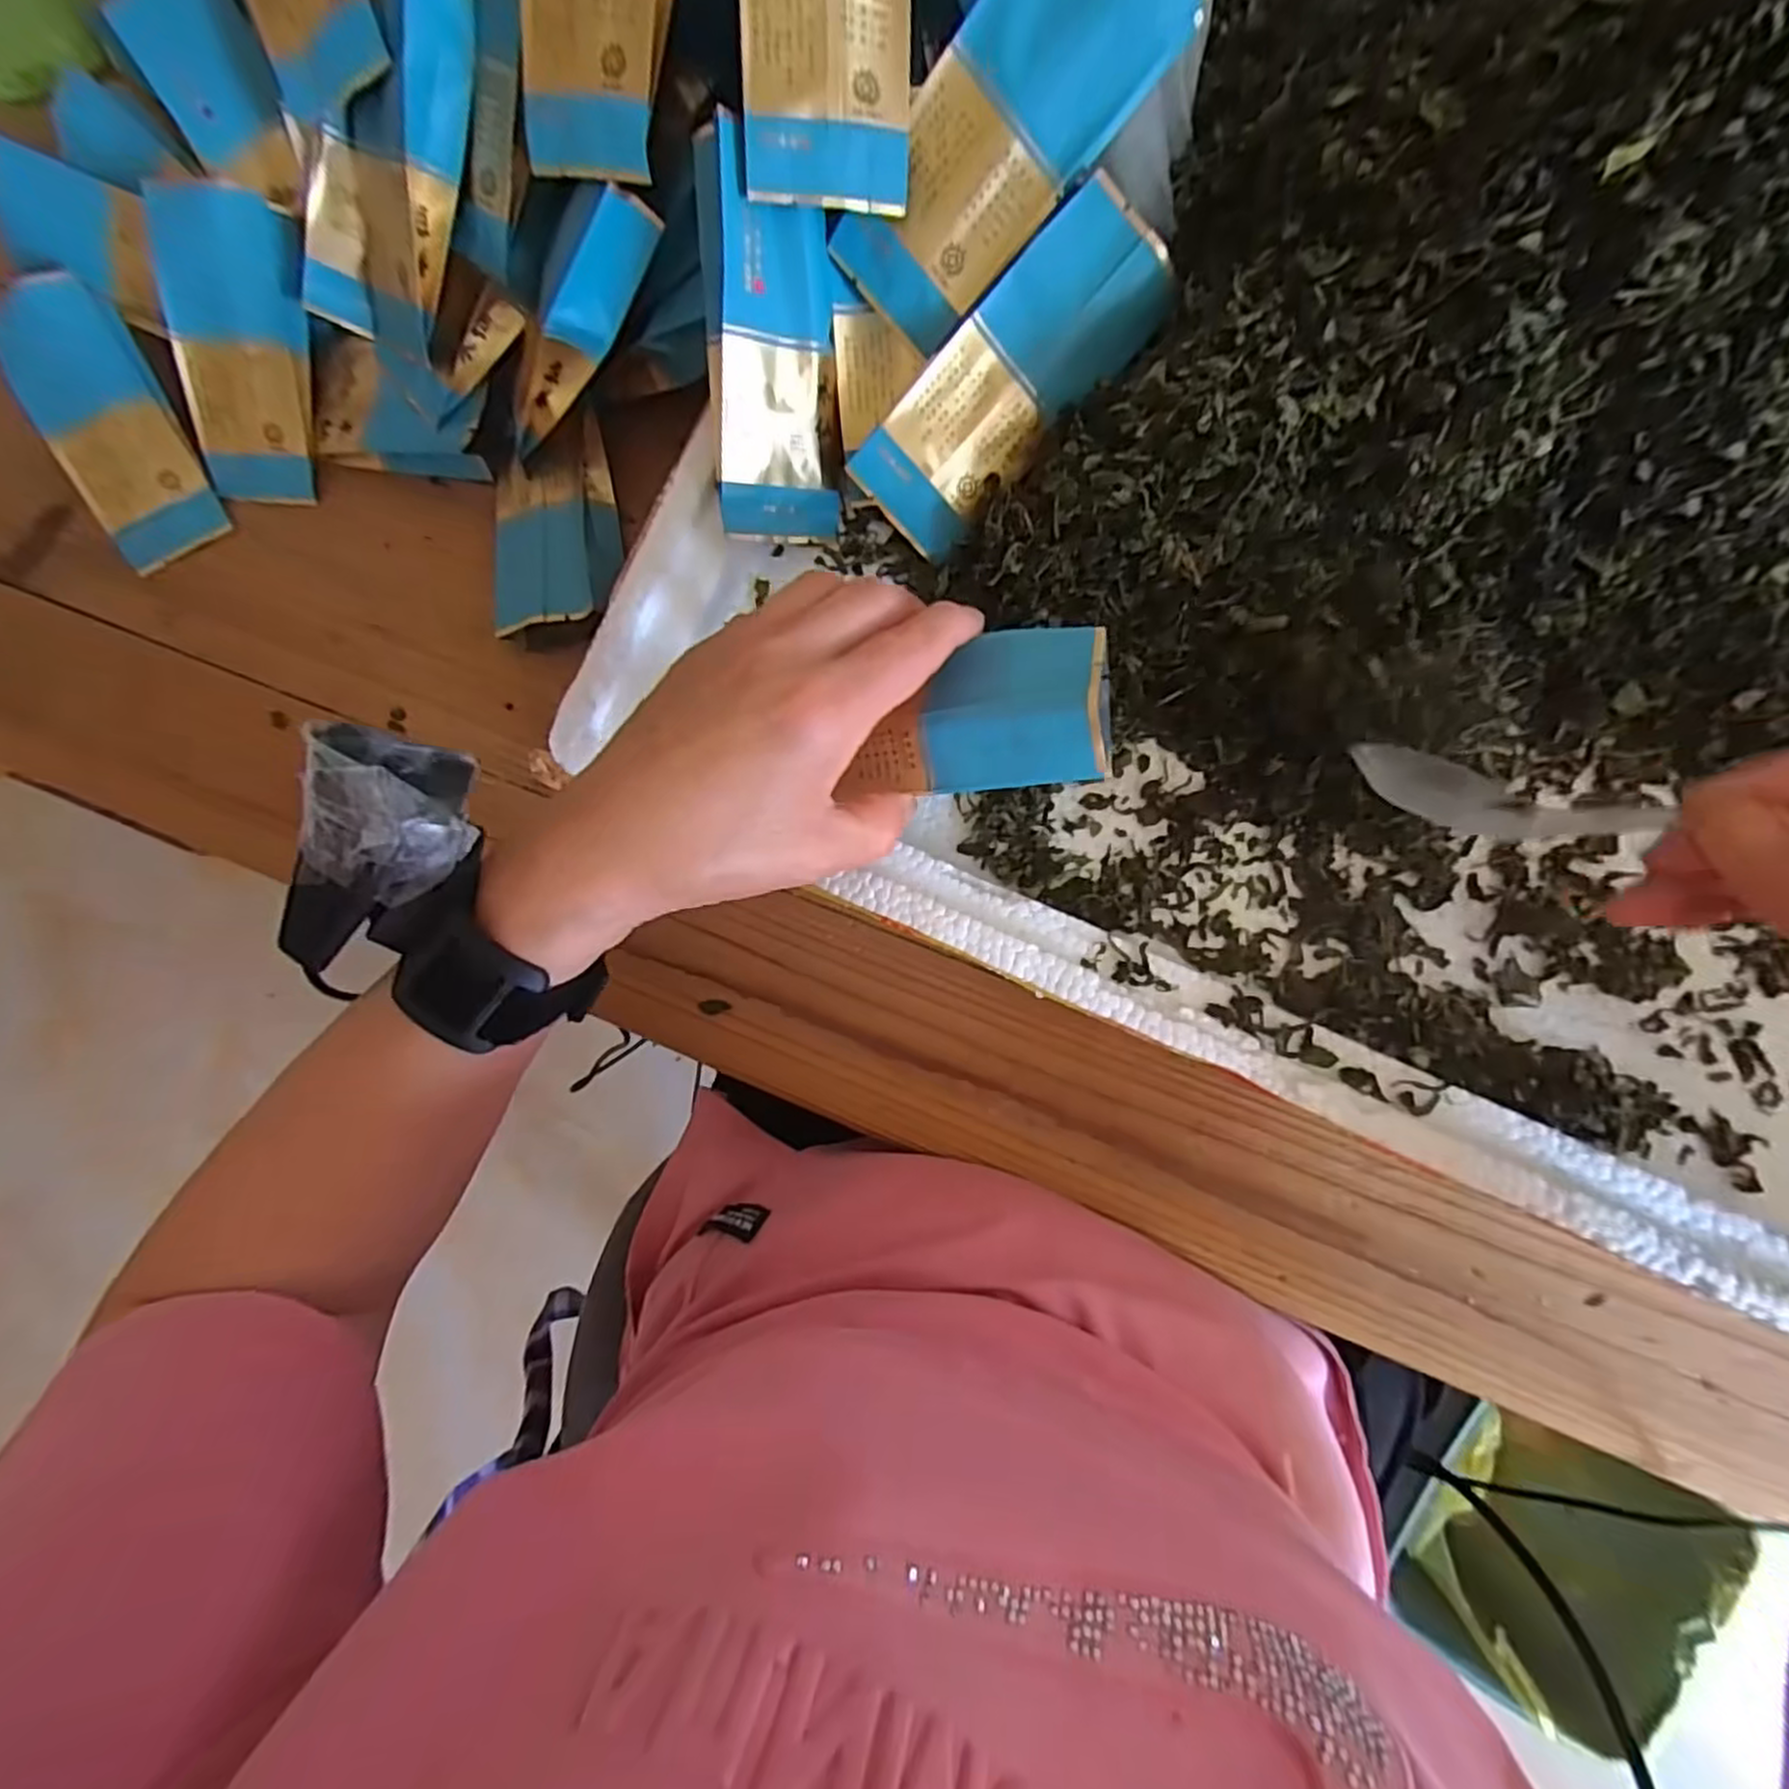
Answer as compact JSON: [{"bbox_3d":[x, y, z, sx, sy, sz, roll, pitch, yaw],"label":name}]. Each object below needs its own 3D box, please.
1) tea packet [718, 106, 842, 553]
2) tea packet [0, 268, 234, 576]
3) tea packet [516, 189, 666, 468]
[{"bbox_3d":[-0.042,-0.203,0.292,0.051,0.008,0.121,-11,123,-29],"label":"tea packet"},{"bbox_3d":[-0.392,-0.236,0.376,0.054,0.008,0.135,-28,99,-9],"label":"tea packet"},{"bbox_3d":[-0.137,-0.232,0.317,0.120,0.023,0.015,-30,83,40],"label":"tea packet"}]

